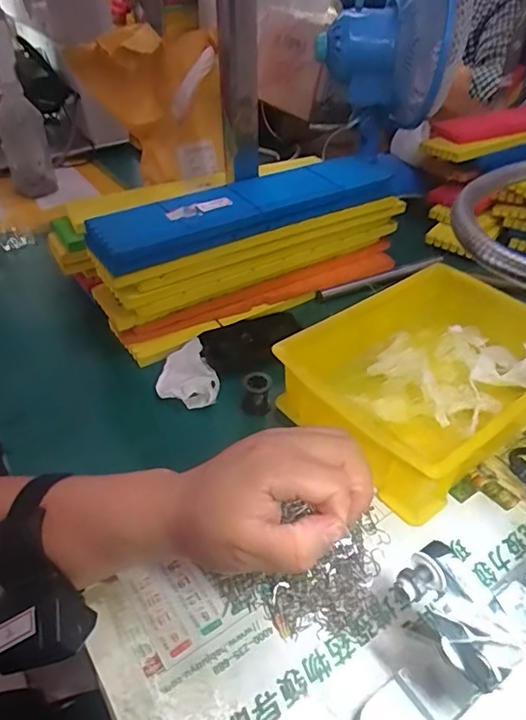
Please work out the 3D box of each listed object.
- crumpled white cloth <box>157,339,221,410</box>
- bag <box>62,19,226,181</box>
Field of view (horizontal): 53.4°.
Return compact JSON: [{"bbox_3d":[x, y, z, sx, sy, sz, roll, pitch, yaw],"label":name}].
[{"bbox_3d":[-0.075,0.015,0.509,0.056,0.018,0.078,-8,42,-11],"label":"crumpled white cloth"},{"bbox_3d":[-0.133,-0.331,0.676,0.191,0.174,0.100,-21,46,-23],"label":"bag"}]

